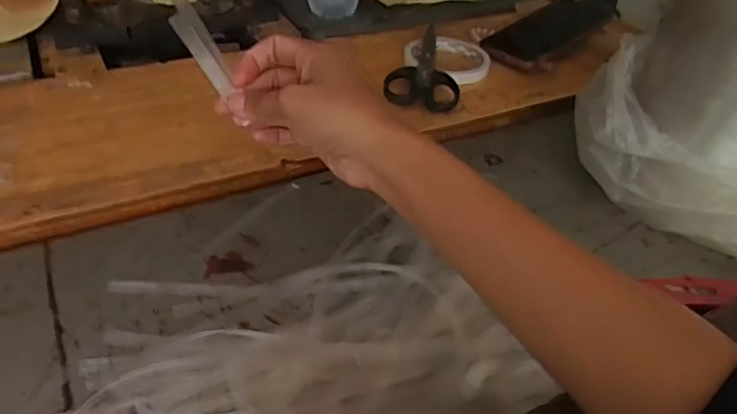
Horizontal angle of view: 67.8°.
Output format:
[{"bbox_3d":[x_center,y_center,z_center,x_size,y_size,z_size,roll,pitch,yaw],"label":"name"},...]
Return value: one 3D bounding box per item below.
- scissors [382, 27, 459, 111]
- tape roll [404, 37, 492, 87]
[{"bbox_3d":[0.060,-0.152,0.594,0.075,0.021,0.159,8,40,2],"label":"scissors"},{"bbox_3d":[0.090,-0.169,0.624,0.109,0.015,0.091,-27,50,-33],"label":"tape roll"}]

